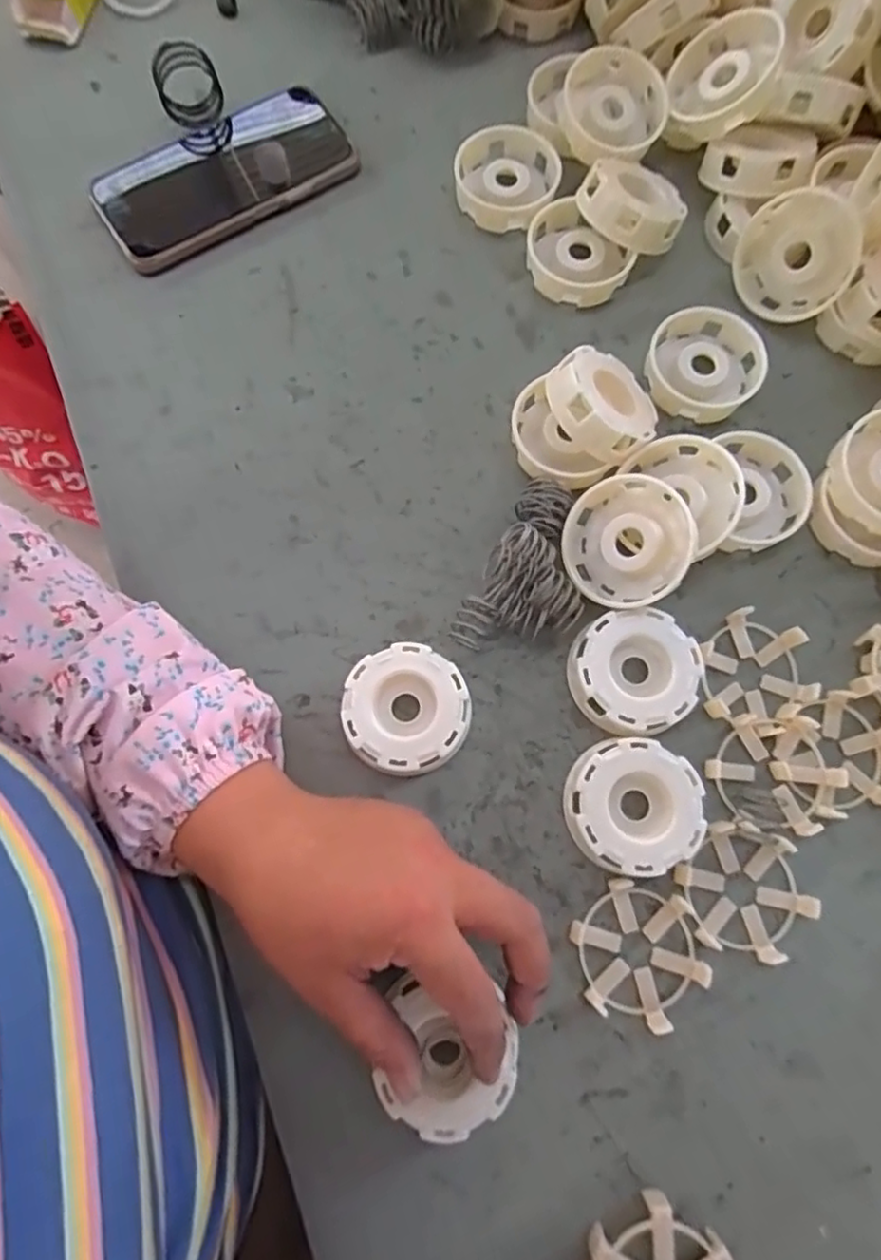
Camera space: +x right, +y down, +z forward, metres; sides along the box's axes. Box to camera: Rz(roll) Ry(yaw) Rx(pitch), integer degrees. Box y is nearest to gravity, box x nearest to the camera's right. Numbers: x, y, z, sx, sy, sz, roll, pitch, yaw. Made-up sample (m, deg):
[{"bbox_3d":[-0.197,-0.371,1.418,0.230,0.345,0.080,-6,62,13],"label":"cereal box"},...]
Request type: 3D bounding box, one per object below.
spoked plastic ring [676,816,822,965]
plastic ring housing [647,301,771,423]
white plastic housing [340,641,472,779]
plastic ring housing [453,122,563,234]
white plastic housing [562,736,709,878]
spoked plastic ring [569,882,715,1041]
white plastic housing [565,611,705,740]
[{"bbox_3d":[0.149,0.128,0.311,0.058,0.012,0.064,-18,76,-3],"label":"spoked plastic ring"},{"bbox_3d":[0.160,-0.162,0.383,0.065,0.017,0.072,27,78,7],"label":"plastic ring housing"},{"bbox_3d":[-0.017,0.042,0.329,0.063,0.022,0.063,0,76,1],"label":"white plastic housing"},{"bbox_3d":[0.044,-0.298,0.417,0.065,0.019,0.070,0,76,1],"label":"plastic ring housing"},{"bbox_3d":[0.096,0.087,0.317,0.065,0.020,0.063,0,76,1],"label":"white plastic housing"},{"bbox_3d":[0.095,0.155,0.304,0.057,0.012,0.065,-16,76,-3],"label":"spoked plastic ring"},{"bbox_3d":[0.101,0.022,0.334,0.065,0.019,0.063,-21,77,-4],"label":"white plastic housing"}]

